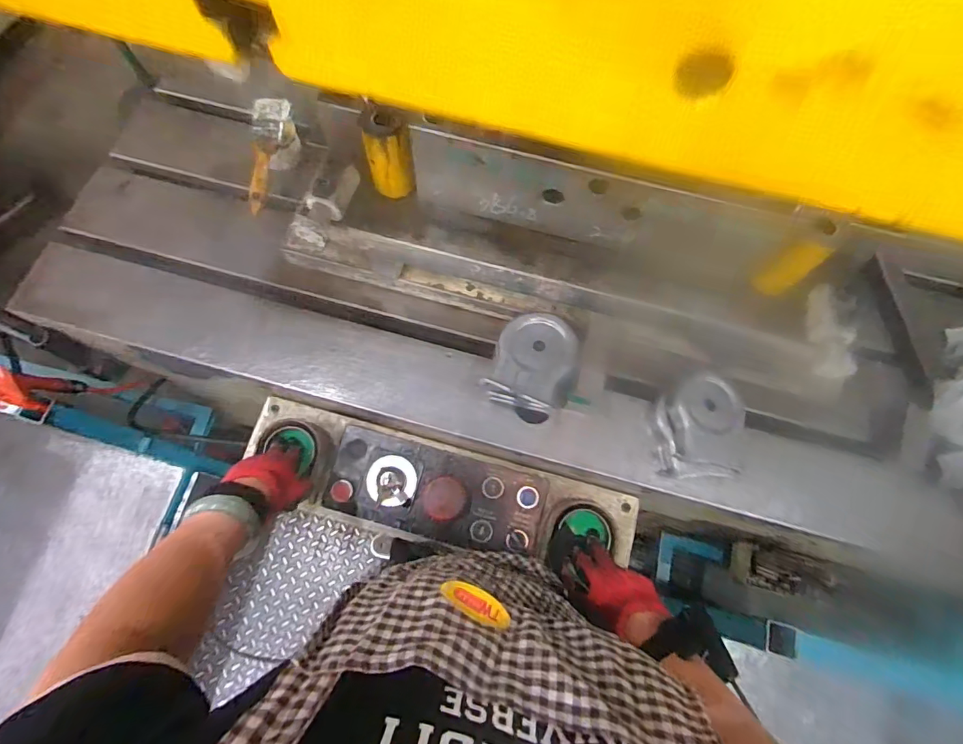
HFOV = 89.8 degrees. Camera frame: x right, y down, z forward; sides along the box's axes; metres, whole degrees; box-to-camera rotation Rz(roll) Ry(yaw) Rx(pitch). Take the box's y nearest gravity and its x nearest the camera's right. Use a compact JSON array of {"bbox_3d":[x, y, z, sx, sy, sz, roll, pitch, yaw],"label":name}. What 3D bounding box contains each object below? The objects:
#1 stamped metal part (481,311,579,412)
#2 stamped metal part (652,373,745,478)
[{"bbox_3d":[0.068,-0.014,0.617,0.102,0.043,0.117,19,70,4],"label":"stamped metal part"},{"bbox_3d":[0.292,0.075,0.649,0.117,0.045,0.131,1,70,-2],"label":"stamped metal part"}]

